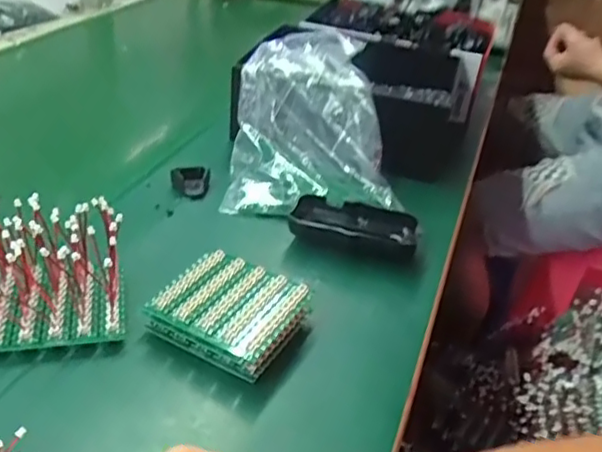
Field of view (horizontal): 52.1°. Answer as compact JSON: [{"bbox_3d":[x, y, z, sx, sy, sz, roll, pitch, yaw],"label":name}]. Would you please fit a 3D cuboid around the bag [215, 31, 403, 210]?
[{"bbox_3d":[0.007,-0.110,0.612,0.153,0.037,0.212,-3,69,8],"label":"bag"}]

